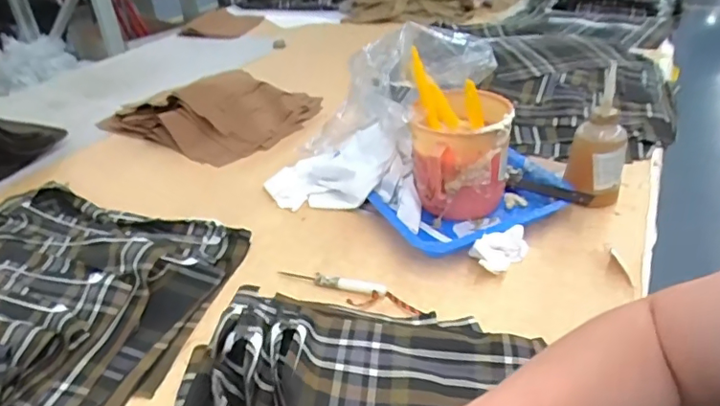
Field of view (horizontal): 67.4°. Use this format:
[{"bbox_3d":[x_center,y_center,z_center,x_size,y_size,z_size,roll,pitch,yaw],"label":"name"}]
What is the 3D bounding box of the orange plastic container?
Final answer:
[{"bbox_3d":[0.123,-0.053,0.665,0.114,0.133,0.142,4,35,10],"label":"orange plastic container"}]

